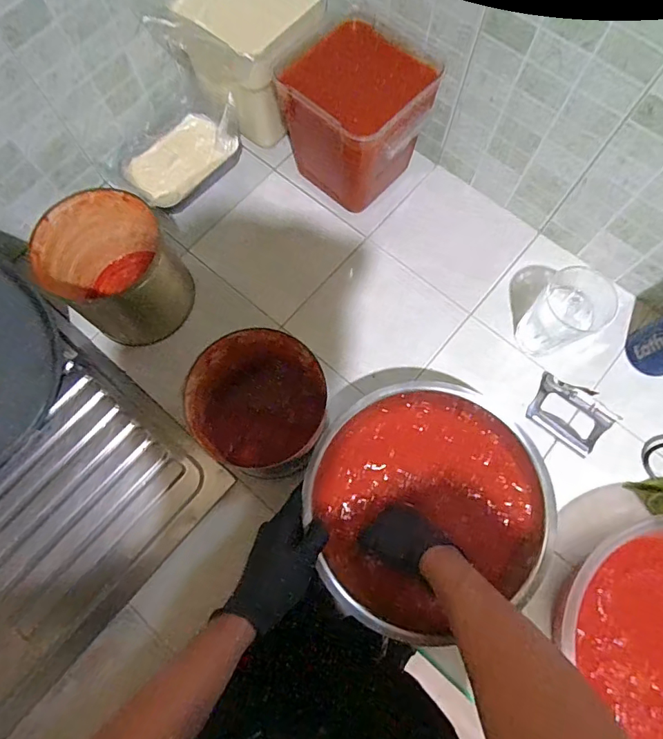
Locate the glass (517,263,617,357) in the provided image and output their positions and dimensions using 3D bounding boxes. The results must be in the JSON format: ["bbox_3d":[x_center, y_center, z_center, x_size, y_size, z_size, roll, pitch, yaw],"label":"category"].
[{"bbox_3d":[0.310,-0.072,0.626,0.079,0.110,0.092,38,77,11],"label":"glass"}]

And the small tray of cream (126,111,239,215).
[{"bbox_3d":[-0.241,-0.331,0.722,0.118,0.035,0.172,35,77,10],"label":"small tray of cream"}]

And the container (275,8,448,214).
[{"bbox_3d":[0.031,-0.344,0.670,0.182,0.178,0.131,39,77,11],"label":"container"}]

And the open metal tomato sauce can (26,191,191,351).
[{"bbox_3d":[-0.283,-0.135,0.630,0.157,0.141,0.165,0,73,0],"label":"open metal tomato sauce can"}]

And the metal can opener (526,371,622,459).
[{"bbox_3d":[0.332,0.060,0.637,0.107,0.010,0.083,39,77,11],"label":"metal can opener"}]

